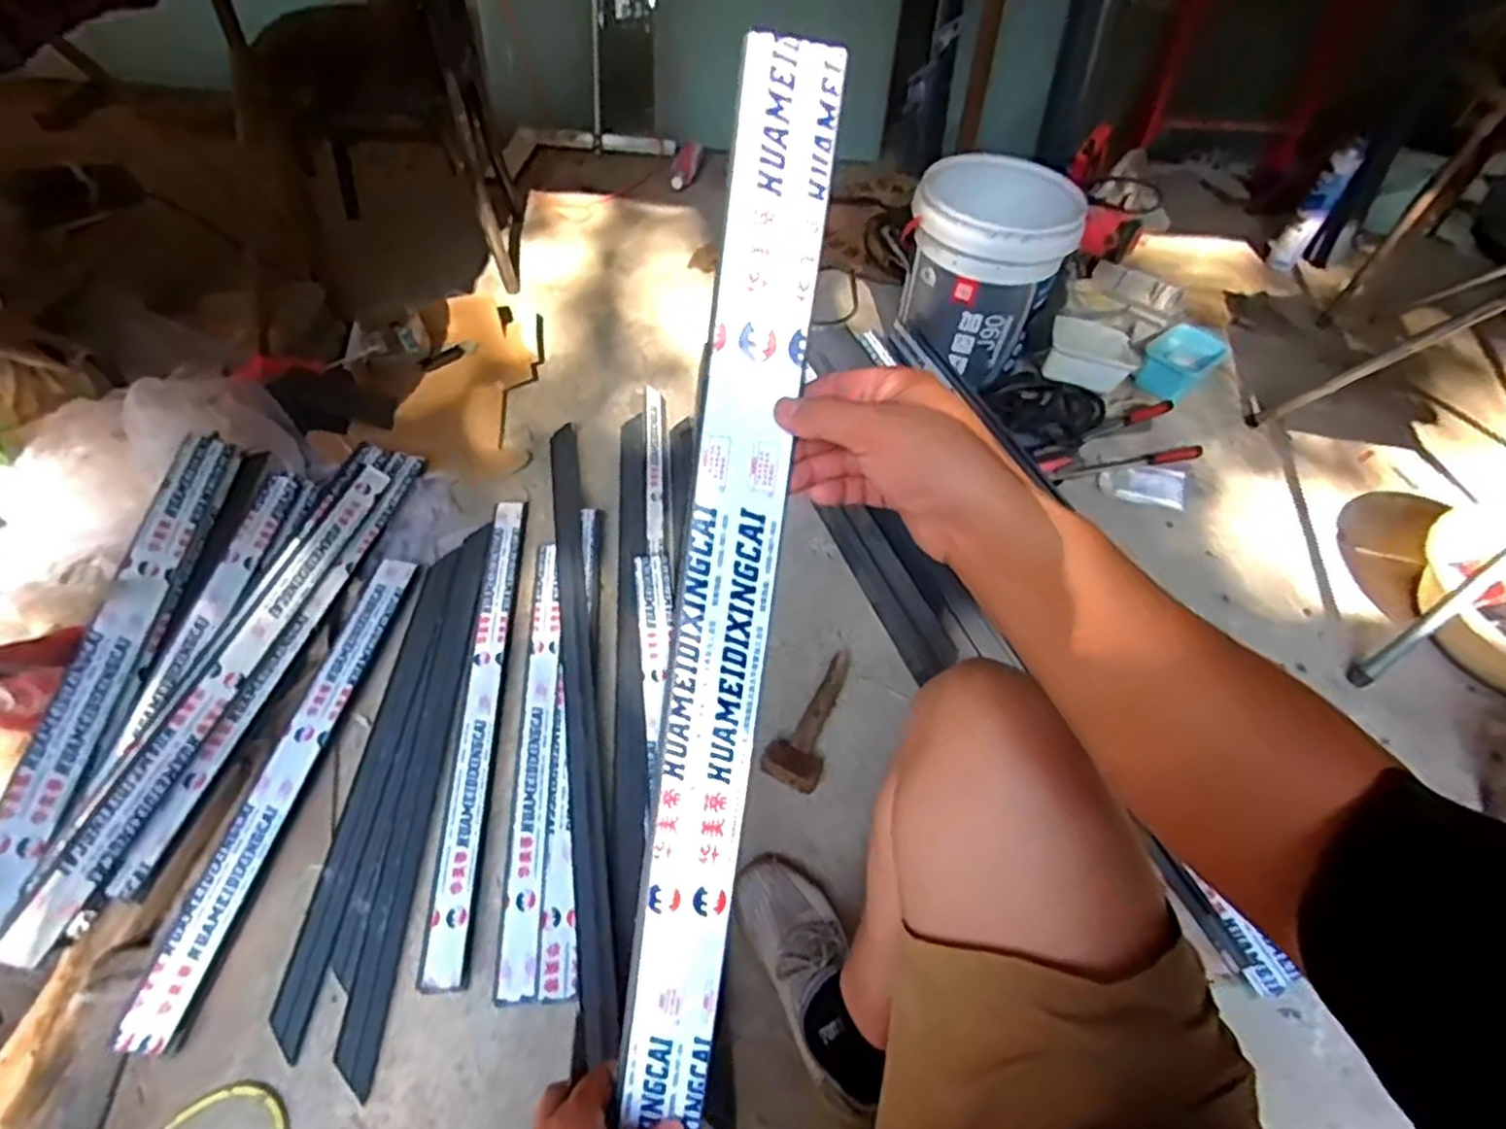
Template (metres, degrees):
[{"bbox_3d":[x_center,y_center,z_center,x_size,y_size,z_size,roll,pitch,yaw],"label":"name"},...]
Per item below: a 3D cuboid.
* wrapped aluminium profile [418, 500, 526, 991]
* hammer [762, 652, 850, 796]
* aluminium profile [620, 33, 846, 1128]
[{"bbox_3d":[-0.372,0.186,1.047,0.054,0.031,0.704,-1,51,-7],"label":"wrapped aluminium profile"},{"bbox_3d":[0.097,0.218,1.065,0.080,0.055,0.224,27,53,16],"label":"hammer"},{"bbox_3d":[-0.019,0.043,0.469,0.062,0.672,0.010,8,8,0],"label":"aluminium profile"}]

